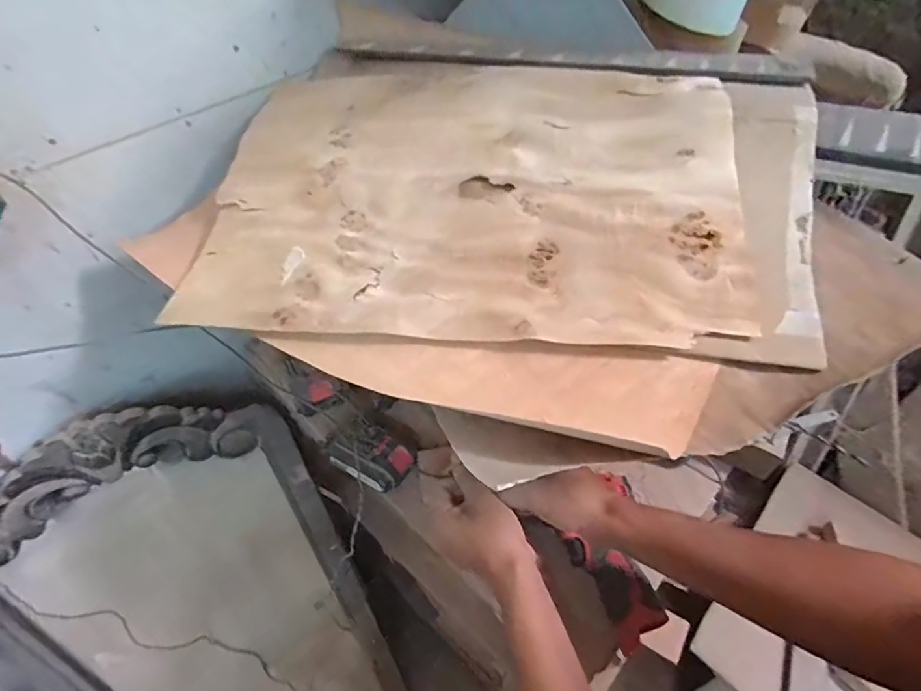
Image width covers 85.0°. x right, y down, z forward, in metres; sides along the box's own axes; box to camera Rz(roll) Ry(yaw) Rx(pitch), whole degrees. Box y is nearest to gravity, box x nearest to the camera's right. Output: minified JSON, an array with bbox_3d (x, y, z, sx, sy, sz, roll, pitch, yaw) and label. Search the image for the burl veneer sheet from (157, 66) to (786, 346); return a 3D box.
[{"bbox_3d":[0.002,-0.154,0.473,0.496,0.014,0.327,4,63,13],"label":"burl veneer sheet"}]

